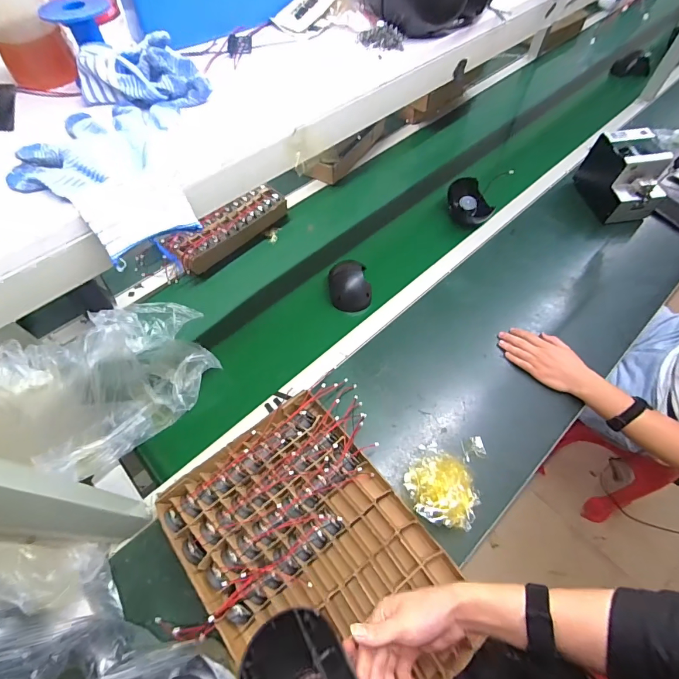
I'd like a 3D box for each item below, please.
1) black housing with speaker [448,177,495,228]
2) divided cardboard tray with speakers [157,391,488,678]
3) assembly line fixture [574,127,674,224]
[{"bbox_3d":[0.327,-0.358,0.980,0.090,0.048,0.147,-8,60,-5],"label":"black housing with speaker"},{"bbox_3d":[-0.053,0.310,0.600,0.378,0.048,0.381,-35,65,-19],"label":"divided cardboard tray with speakers"},{"bbox_3d":[0.739,-0.410,0.969,0.145,0.144,0.209,-9,60,-5],"label":"assembly line fixture"}]

